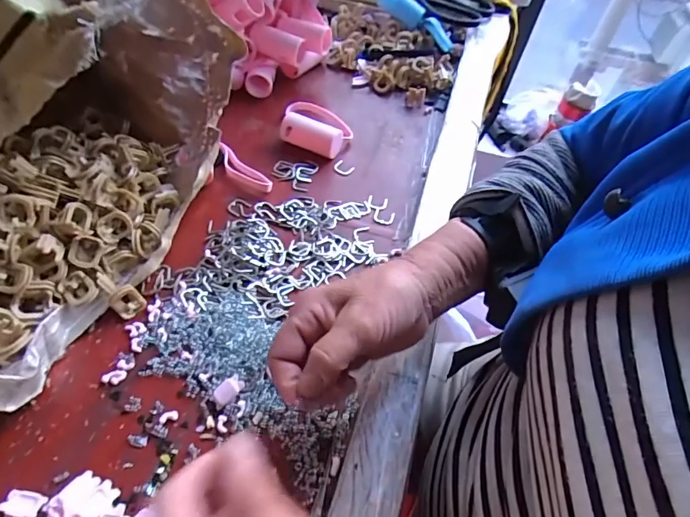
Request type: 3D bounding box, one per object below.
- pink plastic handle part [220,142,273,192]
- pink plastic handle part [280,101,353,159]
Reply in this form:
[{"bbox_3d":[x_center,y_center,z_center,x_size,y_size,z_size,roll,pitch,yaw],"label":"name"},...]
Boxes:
[{"bbox_3d":[-0.107,-0.089,0.454,0.083,0.008,0.023,39,58,22],"label":"pink plastic handle part"},{"bbox_3d":[-0.035,-0.148,0.490,0.083,0.028,0.063,23,54,12],"label":"pink plastic handle part"}]

